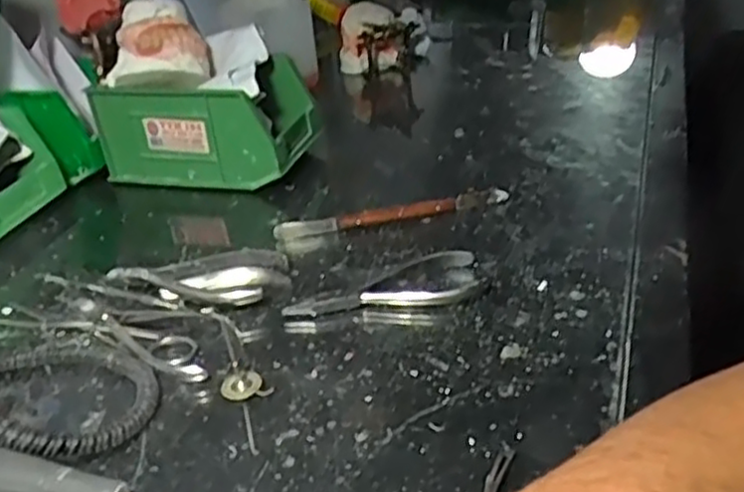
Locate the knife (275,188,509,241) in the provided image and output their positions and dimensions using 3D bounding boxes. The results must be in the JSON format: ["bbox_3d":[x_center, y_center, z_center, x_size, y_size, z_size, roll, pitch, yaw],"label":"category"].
[{"bbox_3d":[0.016,-0.023,0.540,0.172,0.013,0.016,-9,30,-5],"label":"knife"}]

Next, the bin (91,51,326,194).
[{"bbox_3d":[-0.141,-0.110,0.641,0.164,0.086,0.096,4,32,16],"label":"bin"}]

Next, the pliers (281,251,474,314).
[{"bbox_3d":[0.007,0.027,0.458,0.122,0.011,0.044,-8,30,-4],"label":"pliers"}]

